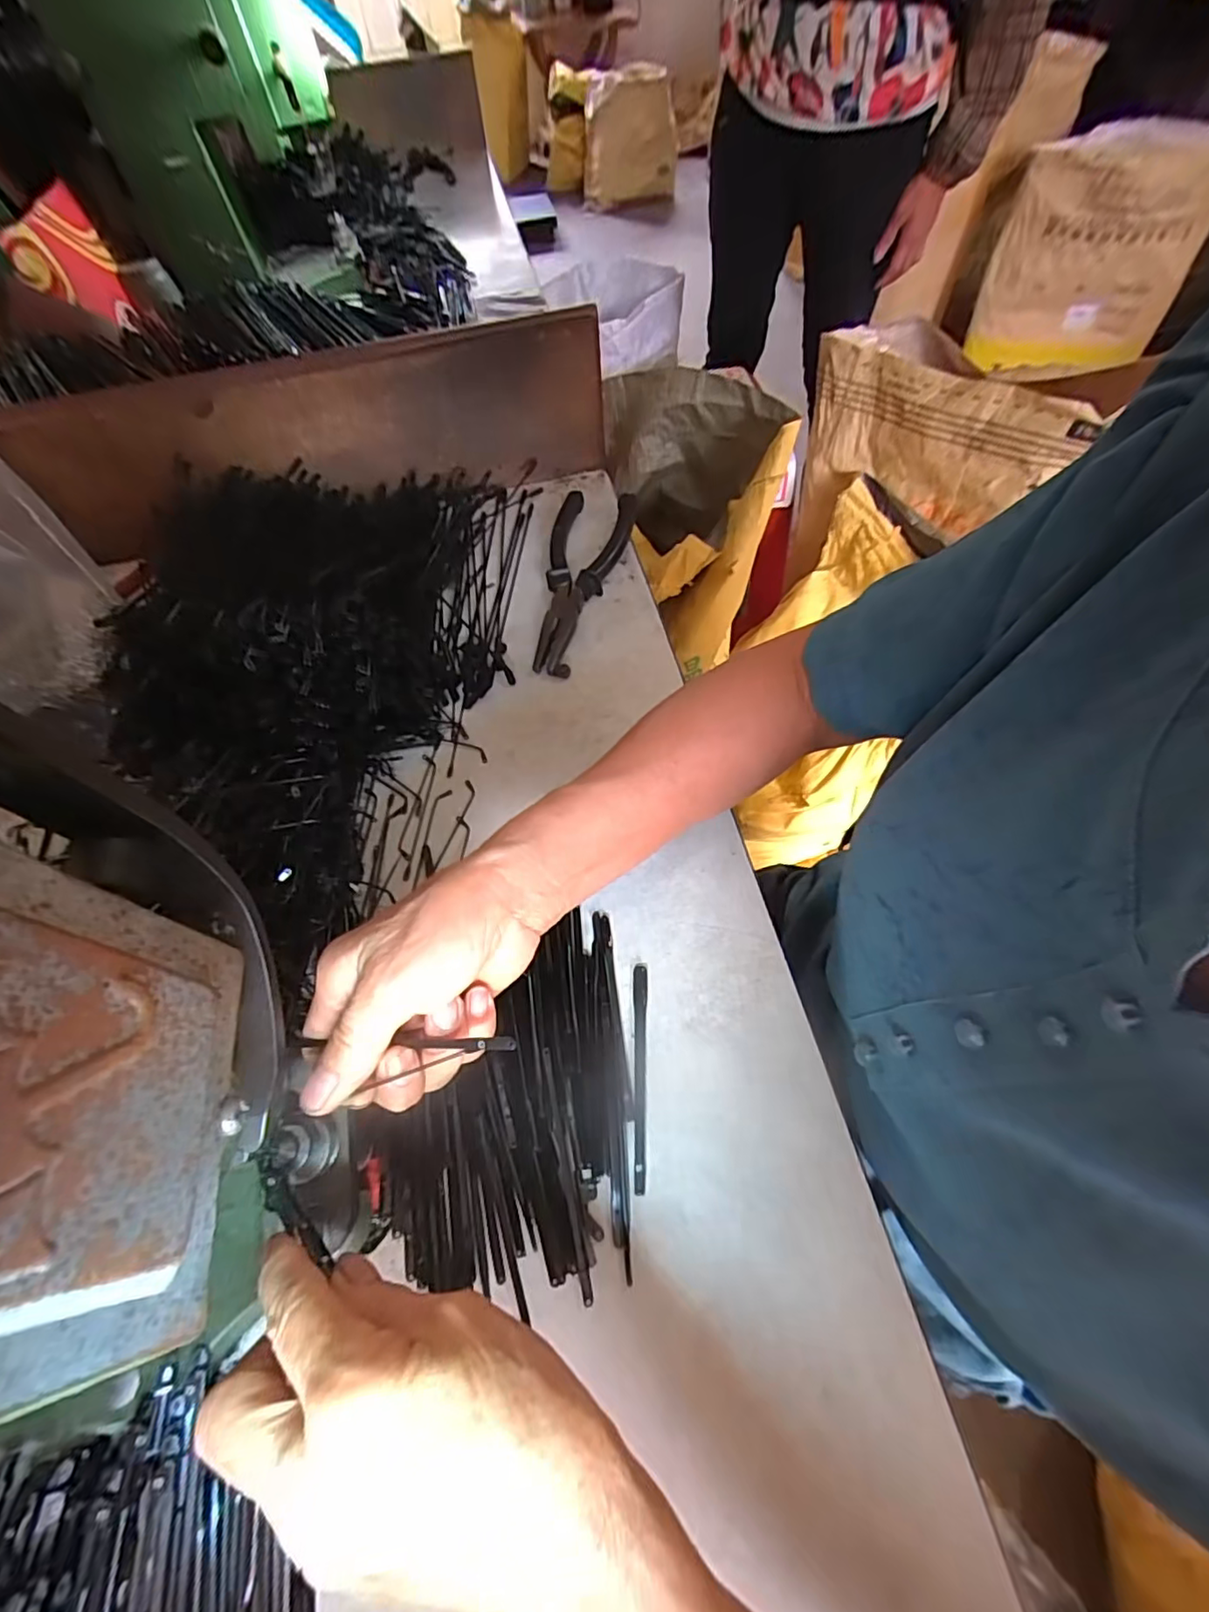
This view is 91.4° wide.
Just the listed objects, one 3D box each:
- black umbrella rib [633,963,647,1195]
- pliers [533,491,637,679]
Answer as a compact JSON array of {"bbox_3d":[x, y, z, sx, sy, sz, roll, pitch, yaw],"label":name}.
[{"bbox_3d":[0.018,0.129,0.290,0.007,0.004,0.102,-1,60,3],"label":"black umbrella rib"},{"bbox_3d":[-0.014,-0.179,0.454,0.060,0.029,0.183,3,60,6],"label":"pliers"}]

